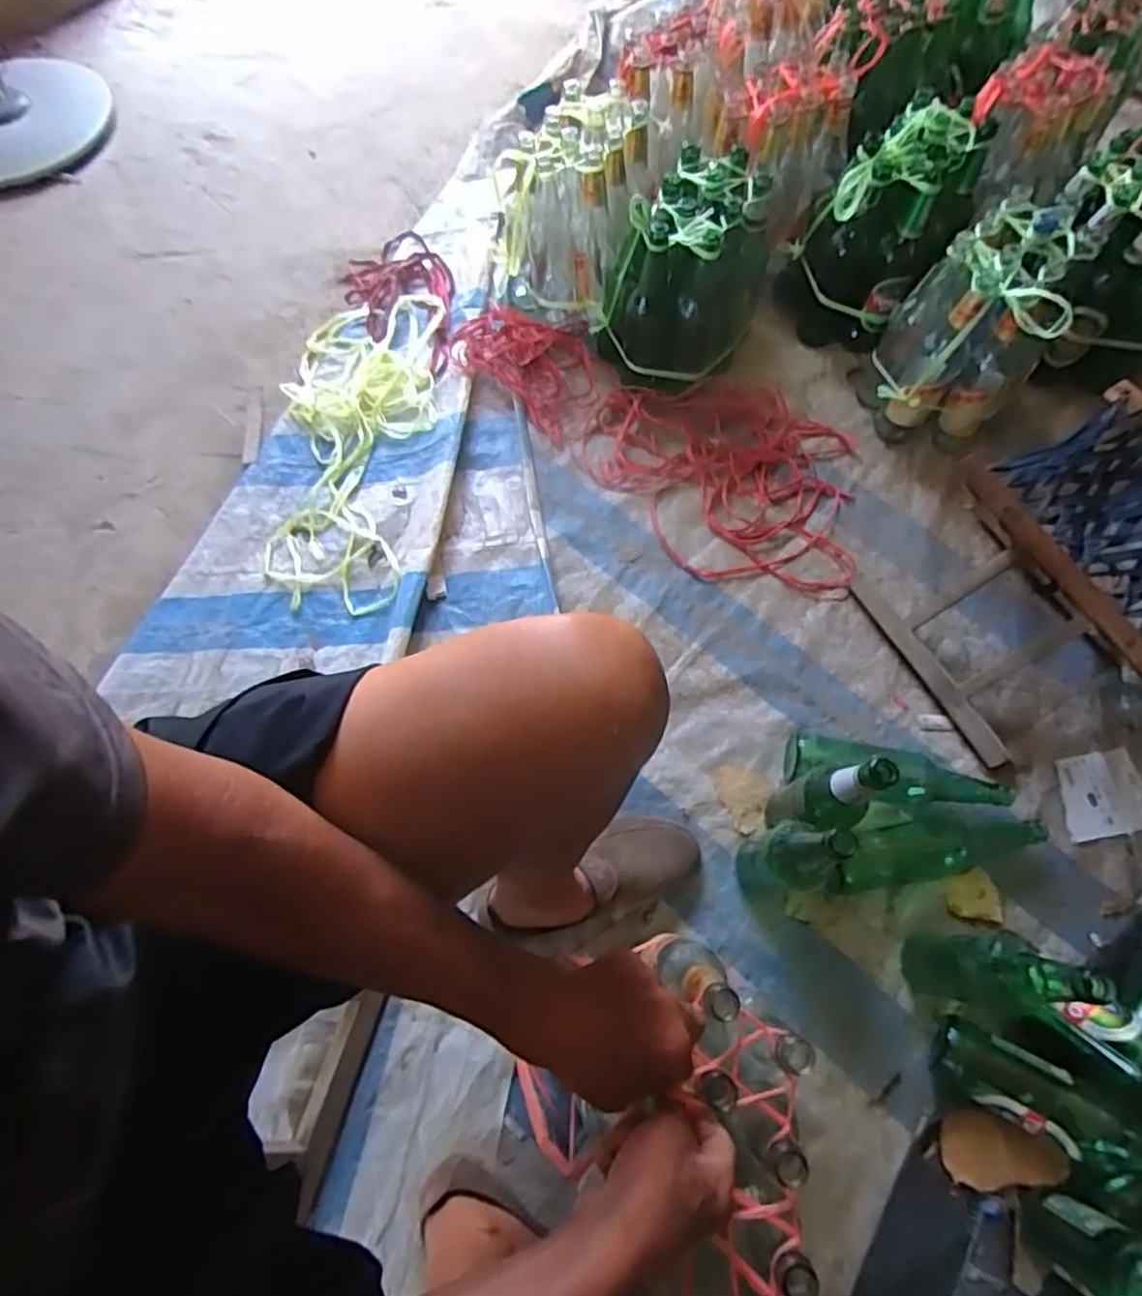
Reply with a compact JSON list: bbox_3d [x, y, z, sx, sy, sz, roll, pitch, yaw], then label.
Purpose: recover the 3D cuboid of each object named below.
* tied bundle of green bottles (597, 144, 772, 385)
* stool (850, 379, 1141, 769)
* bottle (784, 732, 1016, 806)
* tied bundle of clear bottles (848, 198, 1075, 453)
[{"bbox_3d":[0.179,-0.577,1.010,0.213,0.211,0.258,29,70,12],"label":"tied bundle of green bottles"},{"bbox_3d":[0.602,-0.079,0.811,0.288,0.285,0.288,-25,69,-10],"label":"stool"},{"bbox_3d":[0.408,0.165,0.832,0.273,0.064,0.059,11,67,5],"label":"bottle"},{"bbox_3d":[0.592,-0.480,0.997,0.209,0.246,0.265,33,71,13],"label":"tied bundle of clear bottles"}]

